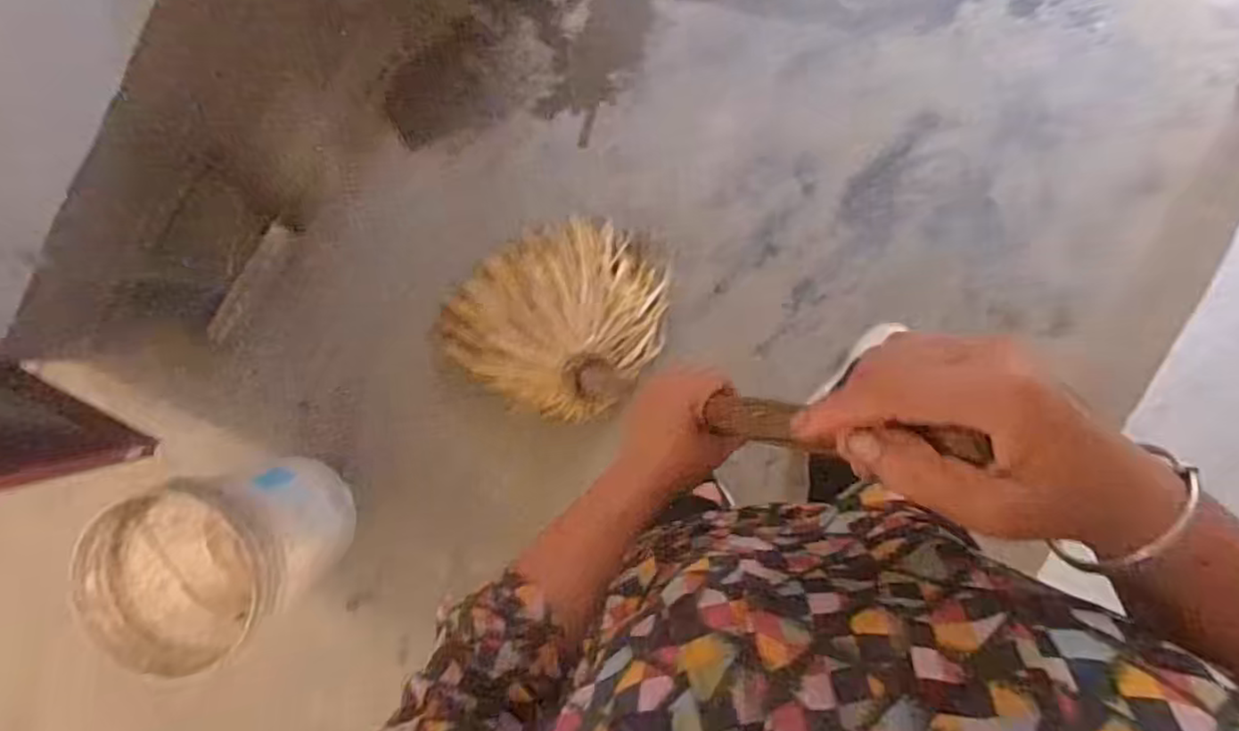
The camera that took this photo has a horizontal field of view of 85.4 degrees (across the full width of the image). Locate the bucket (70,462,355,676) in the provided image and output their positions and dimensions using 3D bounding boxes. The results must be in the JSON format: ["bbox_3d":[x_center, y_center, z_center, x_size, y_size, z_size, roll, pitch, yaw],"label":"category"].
[{"bbox_3d":[-0.700,0.329,1.245,0.304,0.450,0.278,0,94,4],"label":"bucket"}]

